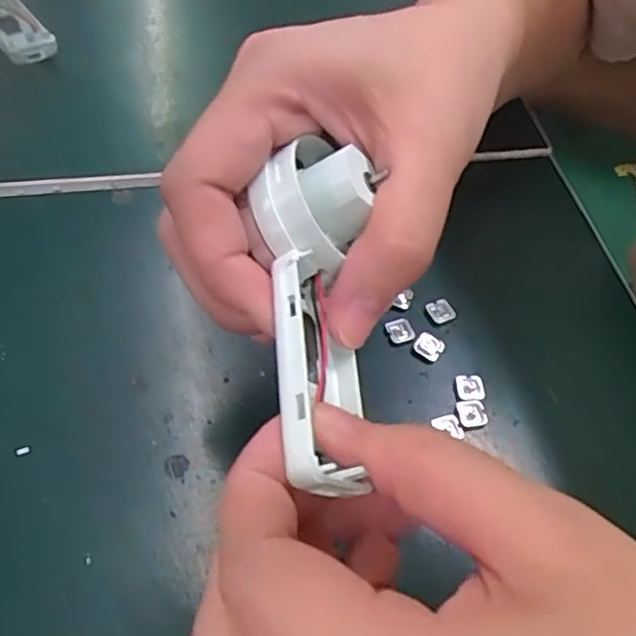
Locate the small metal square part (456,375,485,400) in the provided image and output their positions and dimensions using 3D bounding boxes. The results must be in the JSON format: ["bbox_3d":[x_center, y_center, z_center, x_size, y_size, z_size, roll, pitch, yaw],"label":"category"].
[{"bbox_3d":[0.057,0.025,0.235,0.010,0.004,0.009,-3,55,-6],"label":"small metal square part"}]

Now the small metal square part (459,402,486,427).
[{"bbox_3d":[0.057,0.035,0.230,0.009,0.004,0.009,0,55,-3],"label":"small metal square part"}]

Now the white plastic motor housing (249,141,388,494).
[{"bbox_3d":[-0.001,-0.001,0.156,0.028,0.023,0.086,-1,68,-2],"label":"white plastic motor housing"}]

